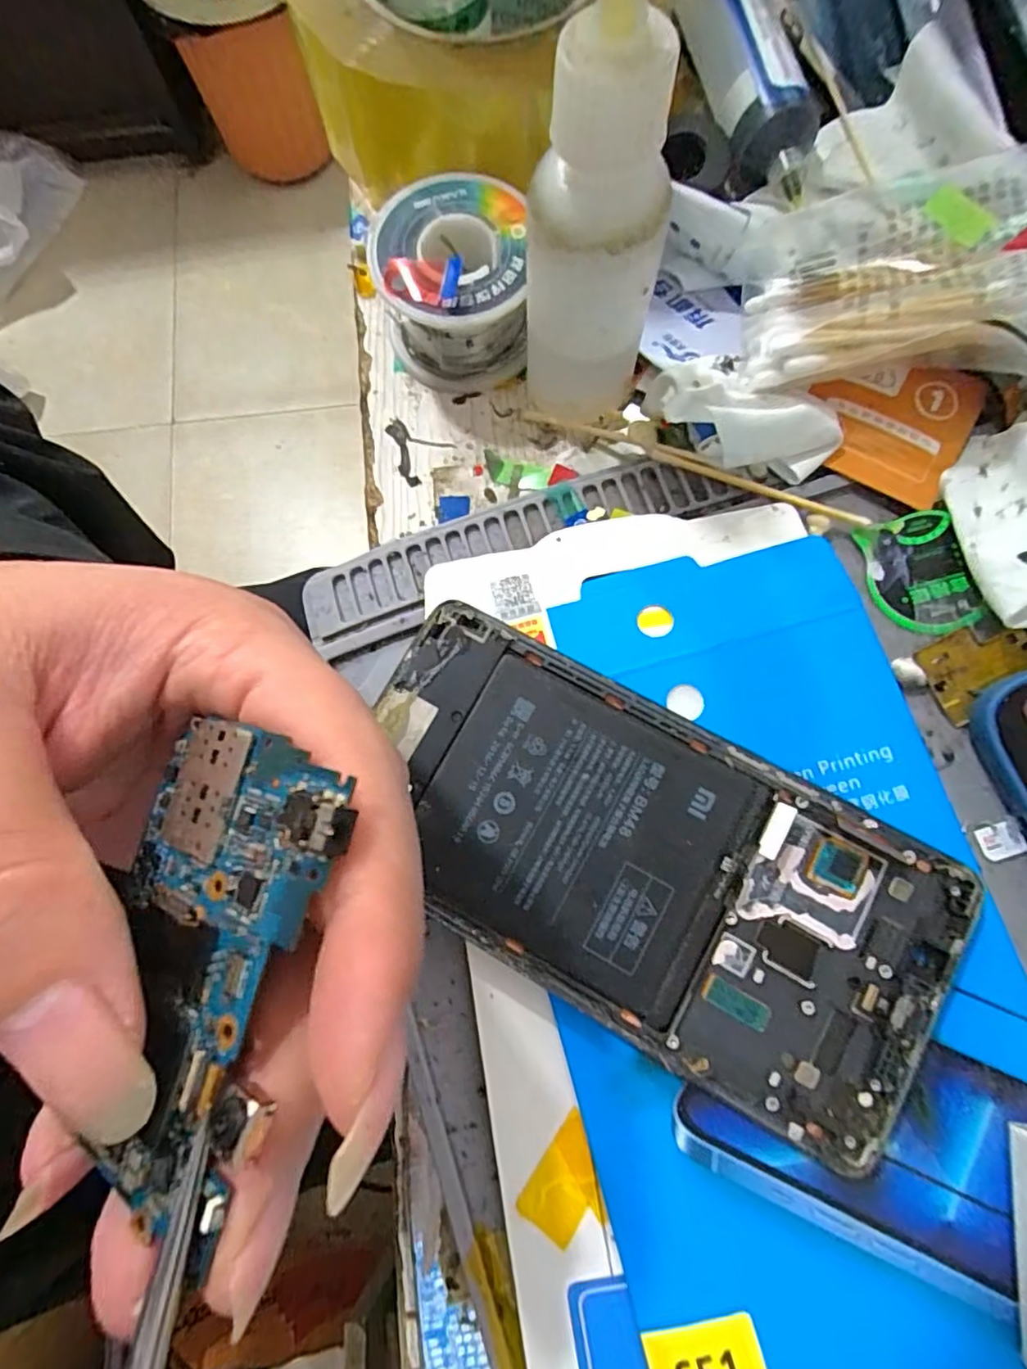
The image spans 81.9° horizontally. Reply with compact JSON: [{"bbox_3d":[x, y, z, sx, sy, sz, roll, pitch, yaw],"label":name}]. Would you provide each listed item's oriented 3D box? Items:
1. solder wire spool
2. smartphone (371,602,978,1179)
[{"bbox_3d":[-0.019,-0.129,0.192,0.046,0.034,0.049,0,79,1],"label":"solder wire spool"},{"bbox_3d":[0.031,0.045,0.152,0.154,0.011,0.076,28,80,6],"label":"smartphone"}]

